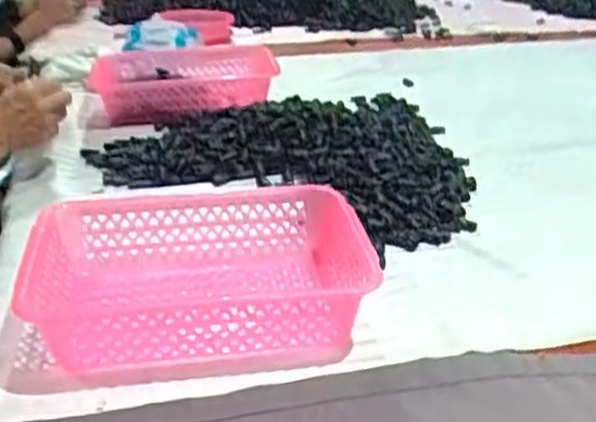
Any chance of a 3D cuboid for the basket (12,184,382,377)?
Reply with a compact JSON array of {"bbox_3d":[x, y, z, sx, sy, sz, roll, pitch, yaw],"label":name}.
[{"bbox_3d":[-0.094,0.058,0.732,0.294,0.084,0.218,-3,26,-8],"label":"basket"}]

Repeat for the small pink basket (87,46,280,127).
[{"bbox_3d":[-0.191,-0.231,1.326,0.320,0.070,0.242,-7,27,-17],"label":"small pink basket"}]

